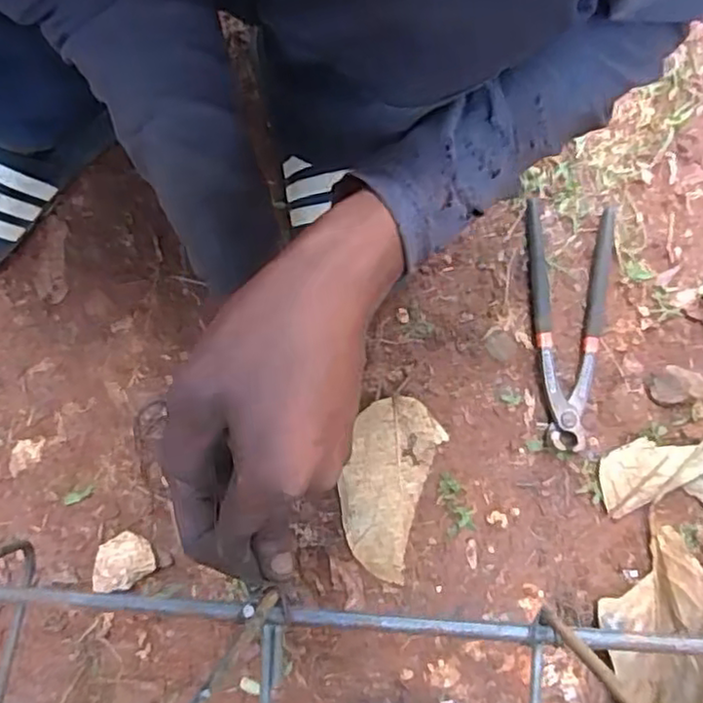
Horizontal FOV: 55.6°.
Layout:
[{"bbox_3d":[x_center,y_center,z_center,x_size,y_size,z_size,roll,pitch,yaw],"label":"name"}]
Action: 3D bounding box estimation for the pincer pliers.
[{"bbox_3d":[0.185,-0.026,0.573,0.075,0.017,0.214,6,79,3],"label":"pincer pliers"}]

